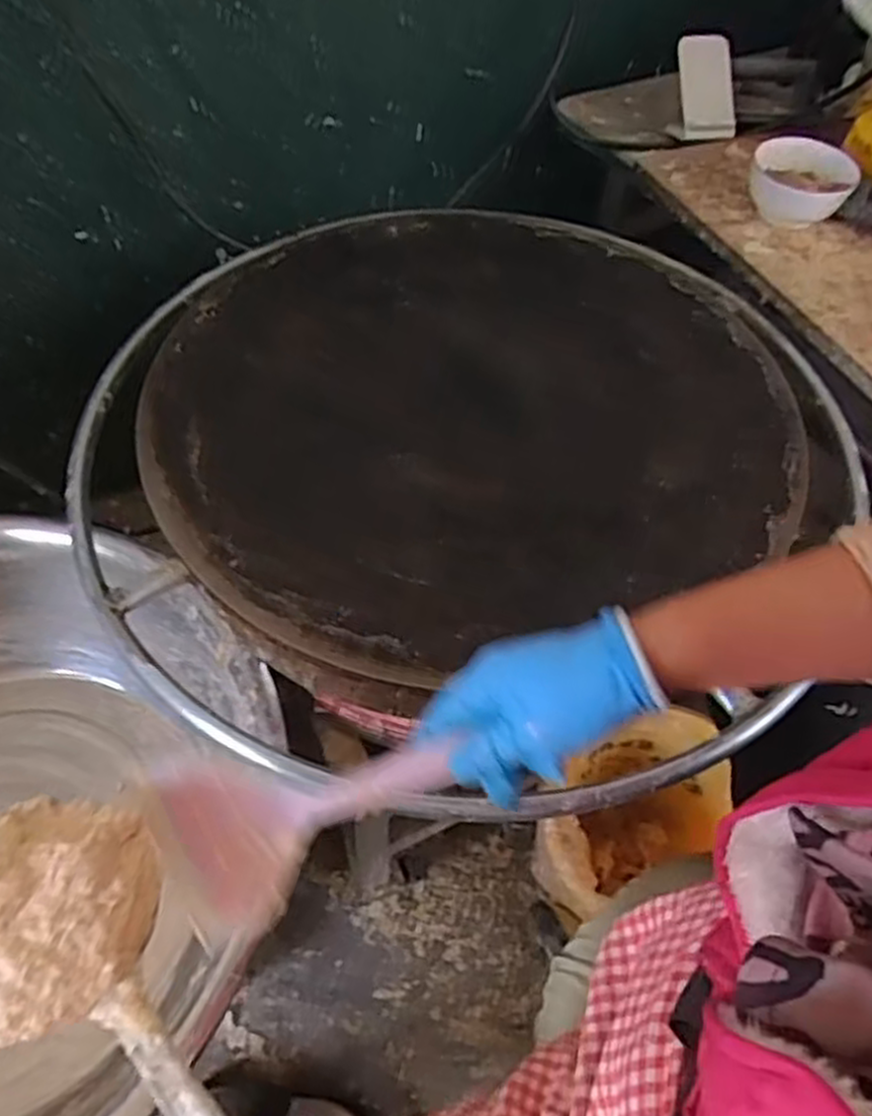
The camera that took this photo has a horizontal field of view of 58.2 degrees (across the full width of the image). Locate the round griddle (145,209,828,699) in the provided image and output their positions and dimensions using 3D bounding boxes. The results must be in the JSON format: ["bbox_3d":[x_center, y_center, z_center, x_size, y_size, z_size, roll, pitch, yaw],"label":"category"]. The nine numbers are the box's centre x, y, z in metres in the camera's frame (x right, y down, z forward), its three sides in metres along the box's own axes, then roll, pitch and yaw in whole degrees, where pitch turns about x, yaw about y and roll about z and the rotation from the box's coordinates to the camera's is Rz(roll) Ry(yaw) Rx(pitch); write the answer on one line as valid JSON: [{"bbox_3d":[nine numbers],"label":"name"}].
[{"bbox_3d":[0.030,-0.159,0.725,0.572,0.028,0.519,-17,58,-15],"label":"round griddle"}]

